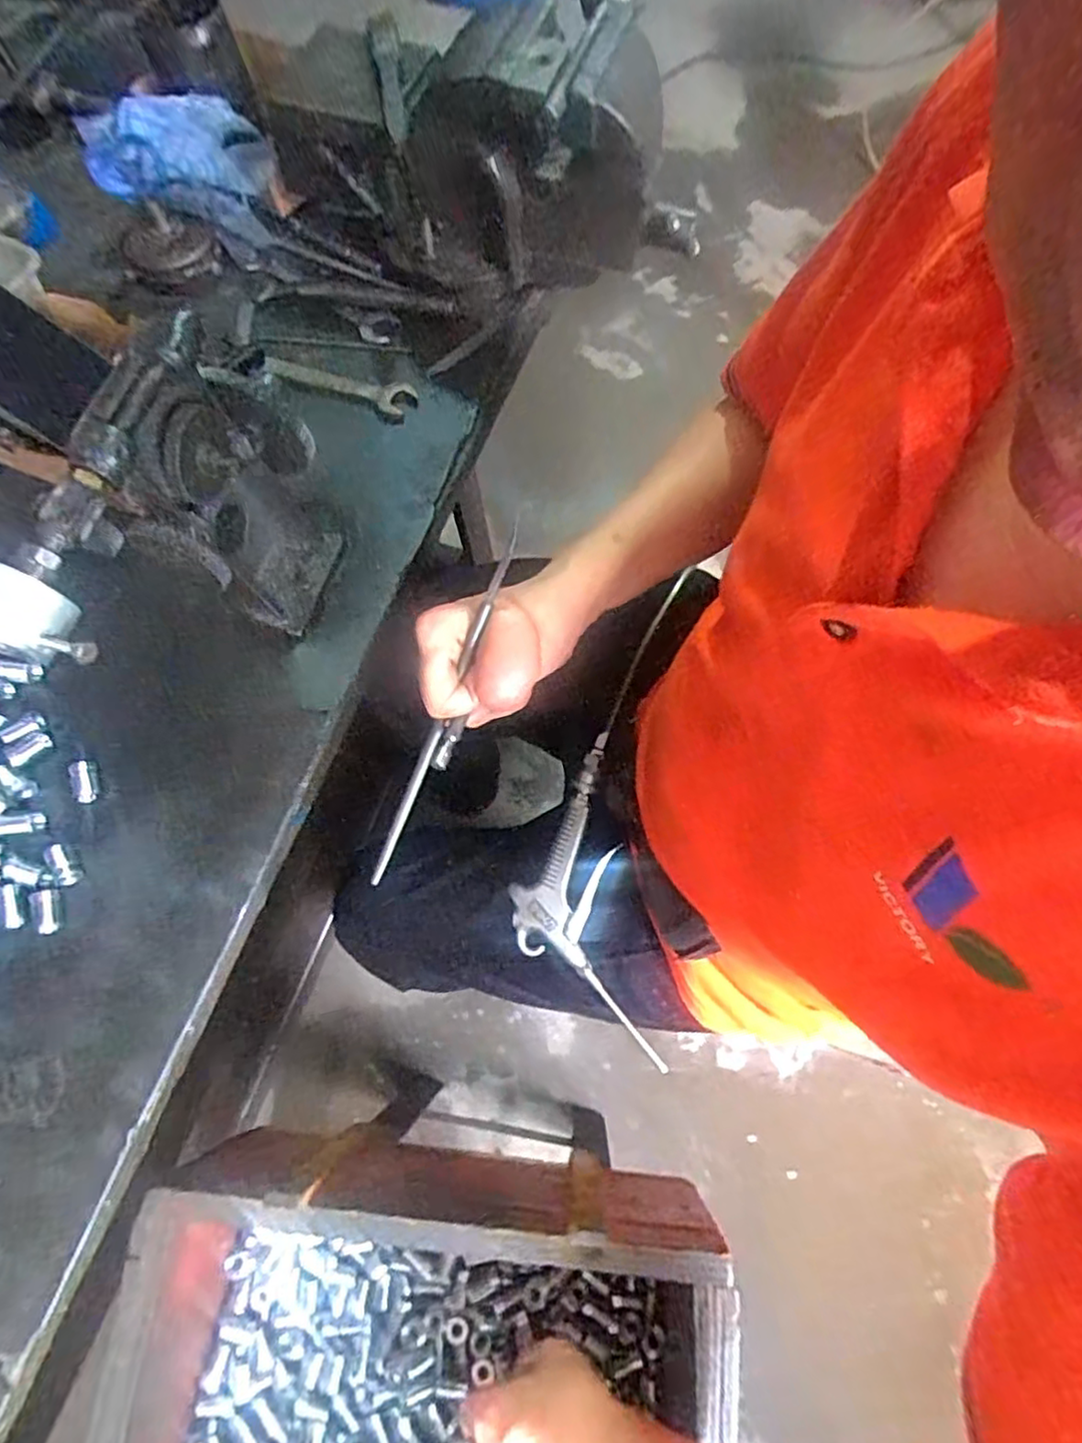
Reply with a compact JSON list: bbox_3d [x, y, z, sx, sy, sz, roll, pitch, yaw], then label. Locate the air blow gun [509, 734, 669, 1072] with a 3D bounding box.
[{"bbox_3d":[0.028,0.145,0.530,0.097,0.028,0.234,-14,82,-3],"label":"air blow gun"}]

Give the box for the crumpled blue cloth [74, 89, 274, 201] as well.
[{"bbox_3d":[-0.299,-0.475,0.556,0.142,0.040,0.085,-14,68,-2],"label":"crumpled blue cloth"}]

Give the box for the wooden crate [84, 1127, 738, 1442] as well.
[{"bbox_3d":[-0.074,0.423,0.423,0.350,0.133,0.244,3,70,3],"label":"wooden crate"}]

